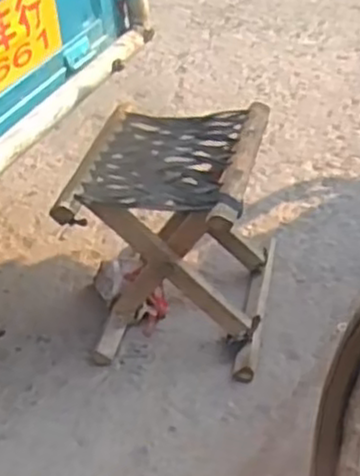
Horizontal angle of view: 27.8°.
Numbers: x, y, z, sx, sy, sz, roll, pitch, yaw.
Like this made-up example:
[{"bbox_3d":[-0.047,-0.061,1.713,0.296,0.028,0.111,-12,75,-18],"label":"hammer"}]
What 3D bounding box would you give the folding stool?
[{"bbox_3d":[-0.008,-0.002,1.060,0.257,0.277,0.288,3,37,13],"label":"folding stool"}]

